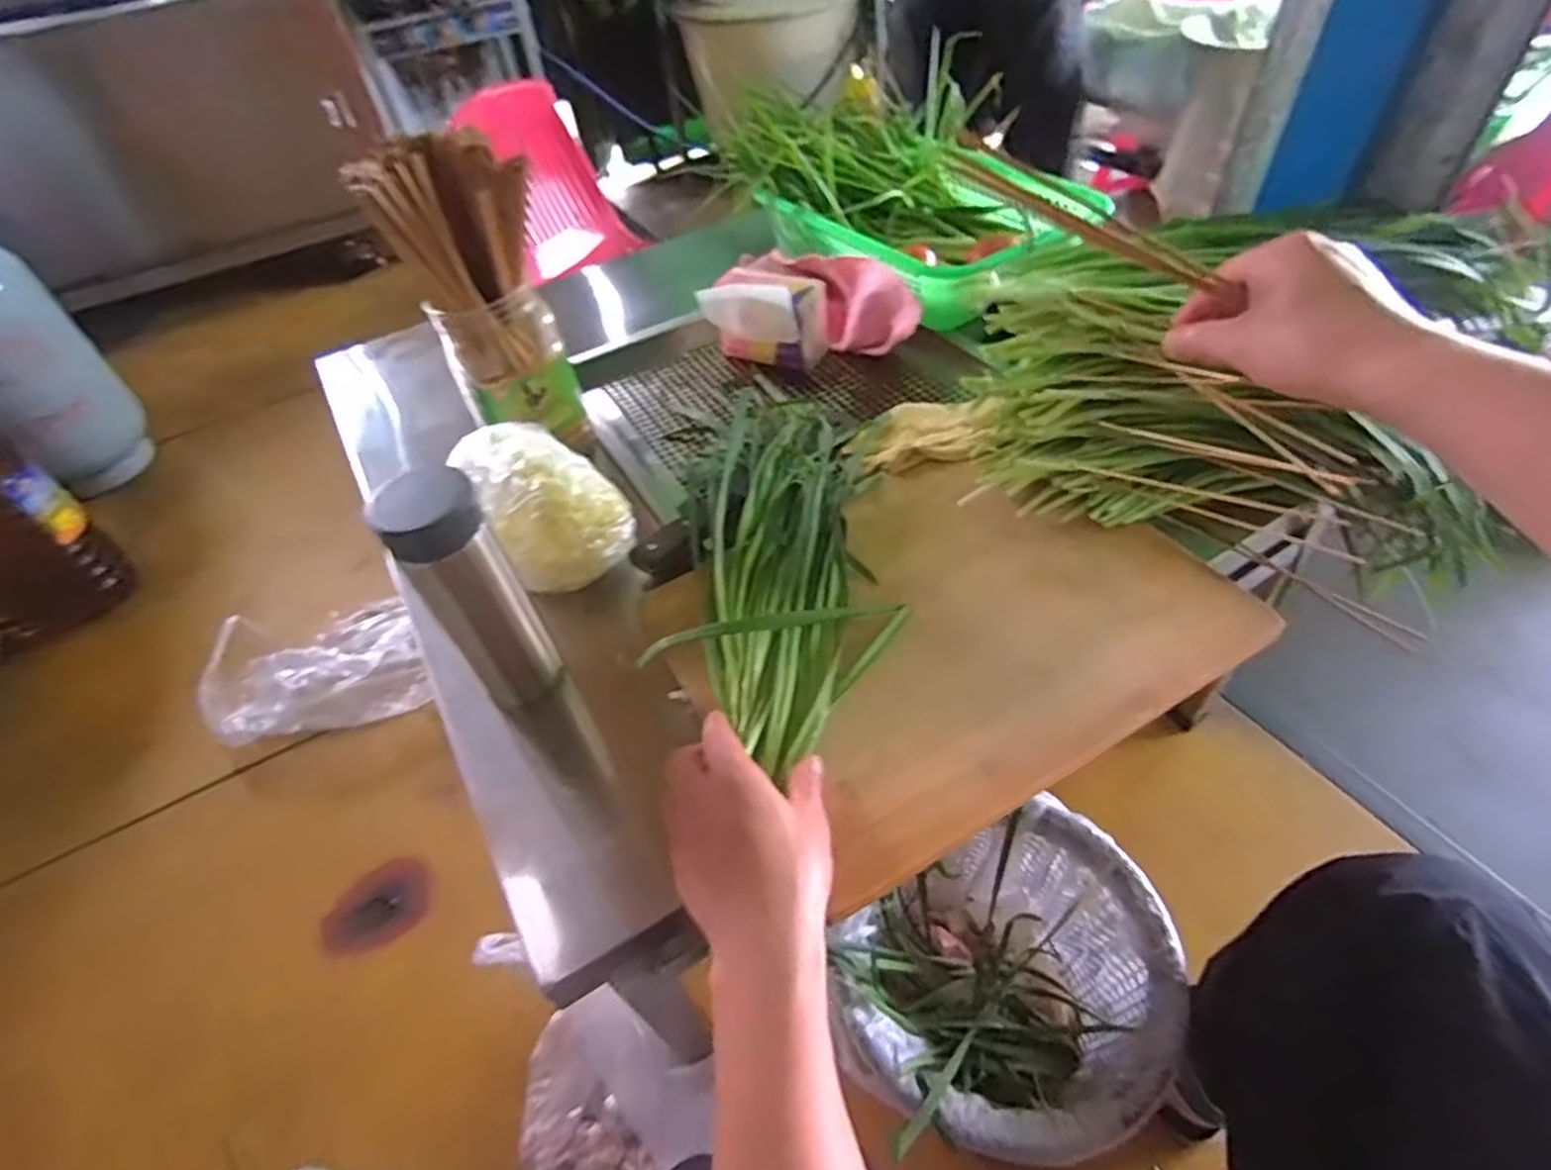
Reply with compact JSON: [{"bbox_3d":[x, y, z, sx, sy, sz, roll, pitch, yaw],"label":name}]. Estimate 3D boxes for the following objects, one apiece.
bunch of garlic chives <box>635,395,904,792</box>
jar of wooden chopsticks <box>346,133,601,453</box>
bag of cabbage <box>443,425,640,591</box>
[{"bbox_3d":[0.002,-0.044,0.643,0.166,0.048,0.447,-5,45,2],"label":"bunch of garlic chives"},{"bbox_3d":[-0.258,-0.249,0.666,0.114,0.266,0.090,-22,50,-13],"label":"jar of wooden chopsticks"},{"bbox_3d":[-0.201,-0.075,0.644,0.104,0.089,0.157,-32,53,-21],"label":"bag of cabbage"}]

